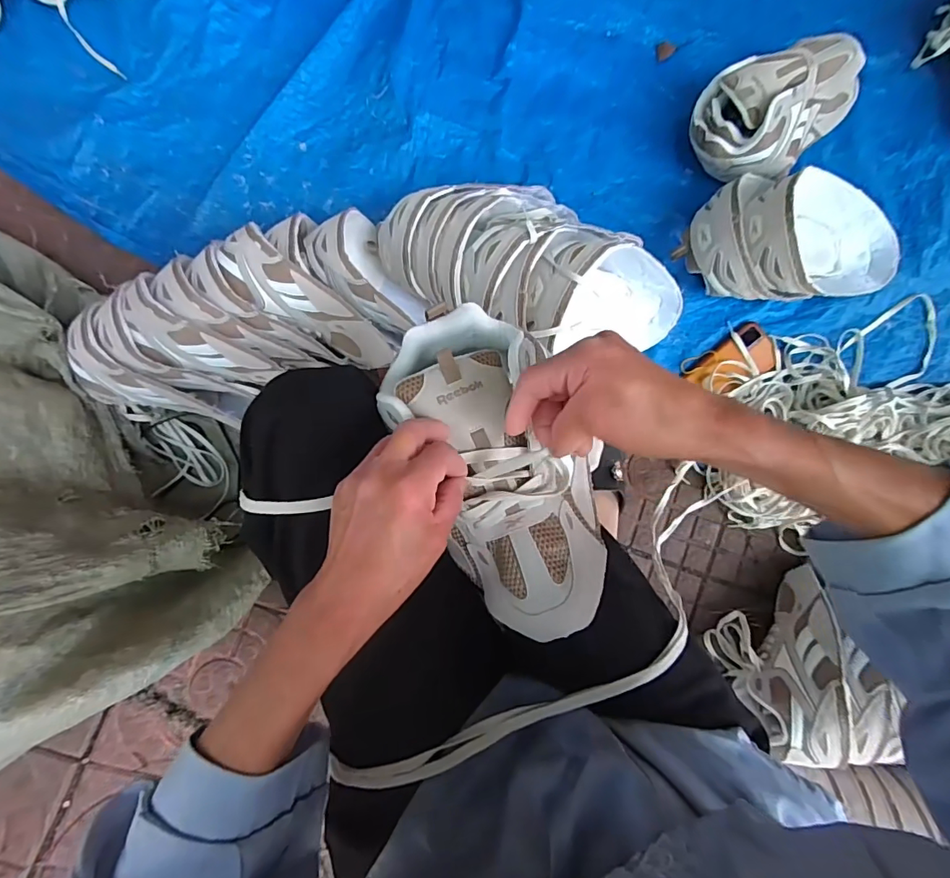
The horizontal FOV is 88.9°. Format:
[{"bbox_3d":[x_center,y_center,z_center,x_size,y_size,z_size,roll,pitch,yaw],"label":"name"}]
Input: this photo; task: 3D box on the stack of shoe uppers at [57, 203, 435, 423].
[{"bbox_3d":[-0.286,-0.136,0.626,0.408,0.140,0.206,-30,86,-2],"label":"stack of shoe uppers"}]

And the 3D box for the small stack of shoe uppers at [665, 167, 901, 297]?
[{"bbox_3d":[0.451,-0.277,0.670,0.301,0.110,0.165,-10,86,0],"label":"small stack of shoe uppers"}]

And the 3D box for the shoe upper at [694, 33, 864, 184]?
[{"bbox_3d":[0.422,-0.473,0.684,0.236,0.094,0.160,-45,87,-3],"label":"shoe upper"}]

